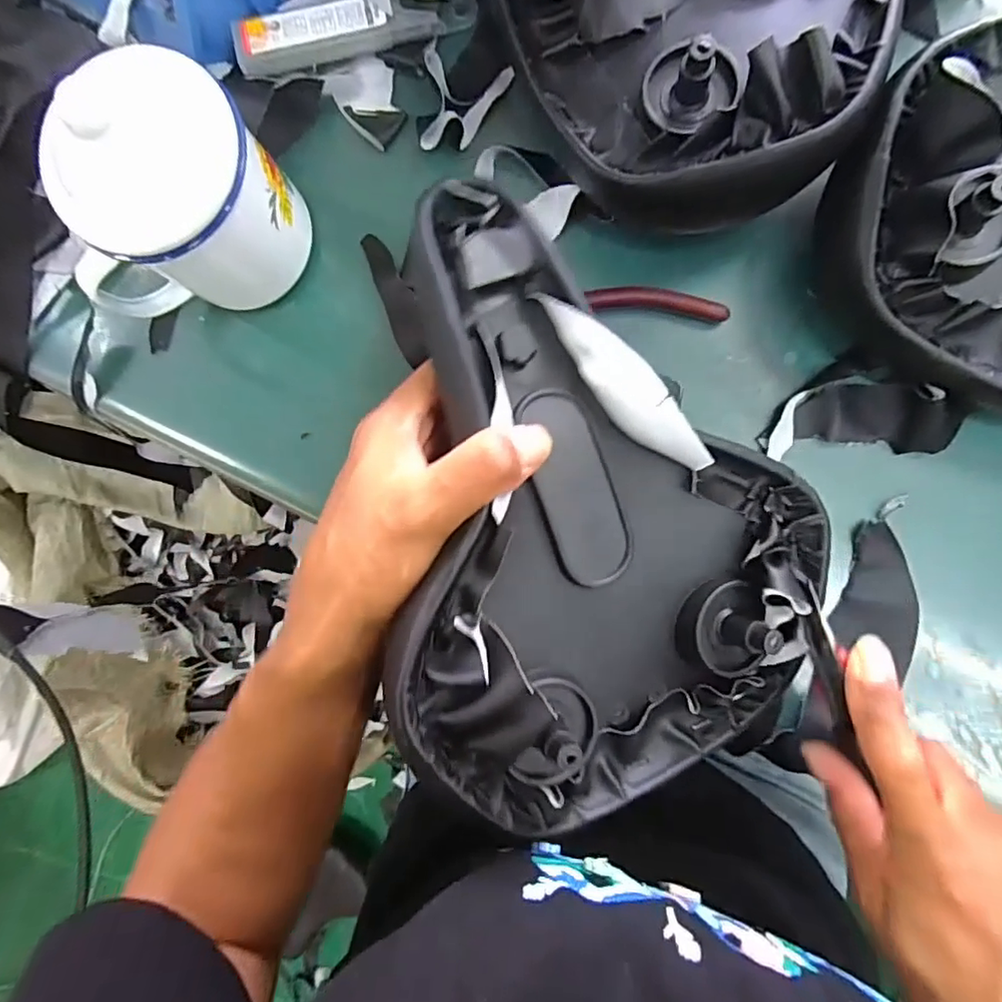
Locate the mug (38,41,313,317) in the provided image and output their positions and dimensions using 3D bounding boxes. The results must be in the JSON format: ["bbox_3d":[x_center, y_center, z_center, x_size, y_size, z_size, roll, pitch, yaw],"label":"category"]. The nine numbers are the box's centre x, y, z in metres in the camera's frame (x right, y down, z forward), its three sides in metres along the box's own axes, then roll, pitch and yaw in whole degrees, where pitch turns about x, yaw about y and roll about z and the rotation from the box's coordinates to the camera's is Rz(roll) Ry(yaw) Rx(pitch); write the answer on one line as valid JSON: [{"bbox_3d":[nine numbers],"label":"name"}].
[{"bbox_3d":[-0.152,-0.142,0.268,0.098,0.105,0.079,-11,88,7],"label":"mug"}]

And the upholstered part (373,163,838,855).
[{"bbox_3d":[0.046,0.006,0.236,0.189,0.070,0.241,0,87,-24],"label":"upholstered part"}]

